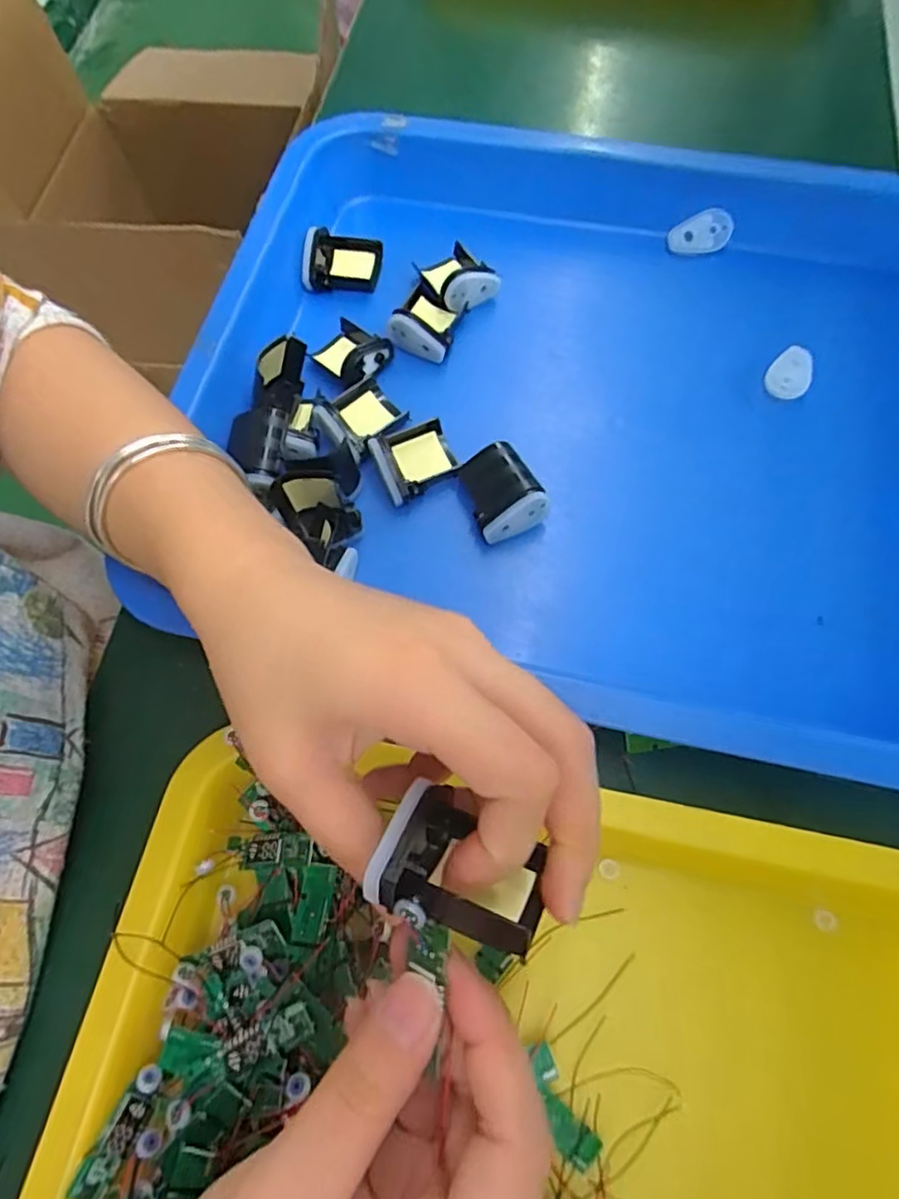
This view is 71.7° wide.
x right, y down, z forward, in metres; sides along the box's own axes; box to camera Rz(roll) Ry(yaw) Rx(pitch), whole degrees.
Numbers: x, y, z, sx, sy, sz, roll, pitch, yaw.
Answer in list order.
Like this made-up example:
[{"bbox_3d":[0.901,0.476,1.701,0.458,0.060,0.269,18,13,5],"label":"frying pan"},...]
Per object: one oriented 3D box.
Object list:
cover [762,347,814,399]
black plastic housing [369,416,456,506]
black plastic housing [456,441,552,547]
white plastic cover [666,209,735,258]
[{"bbox_3d":[0.184,-0.122,0.336,0.022,0.009,0.029,33,73,13],"label":"cover"},{"bbox_3d":[-0.018,-0.074,0.317,0.040,0.018,0.038,-26,71,-9],"label":"black plastic housing"},{"bbox_3d":[0.025,-0.053,0.310,0.033,0.026,0.043,-21,70,-7],"label":"black plastic housing"},{"bbox_3d":[0.150,-0.219,0.371,0.036,0.023,0.005,0,45,3],"label":"white plastic cover"}]

